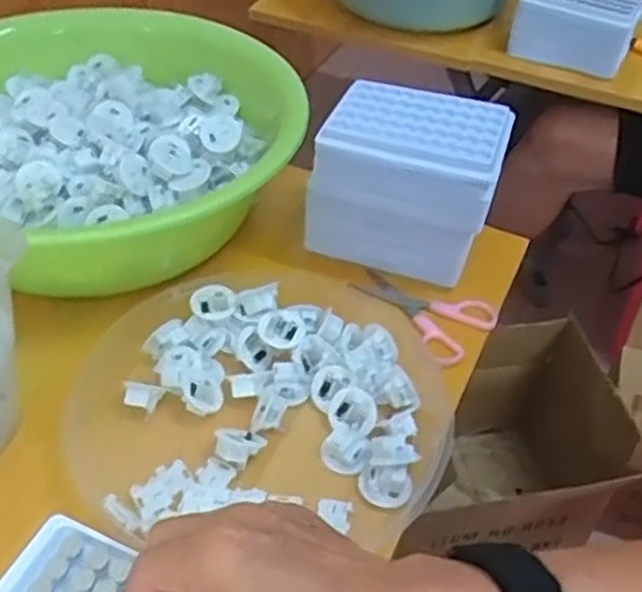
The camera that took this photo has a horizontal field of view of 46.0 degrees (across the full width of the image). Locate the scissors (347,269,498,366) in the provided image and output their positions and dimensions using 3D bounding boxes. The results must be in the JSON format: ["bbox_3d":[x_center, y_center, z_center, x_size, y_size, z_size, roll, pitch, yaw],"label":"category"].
[{"bbox_3d":[0.076,0.008,0.593,0.110,0.012,0.069,34,51,27],"label":"scissors"}]

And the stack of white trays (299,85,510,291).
[{"bbox_3d":[0.066,-0.084,0.600,0.136,0.130,0.087,15,45,11],"label":"stack of white trays"}]

